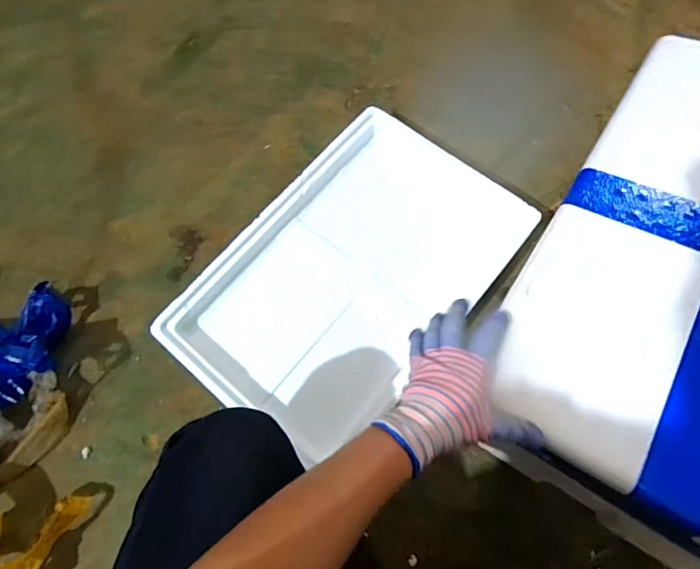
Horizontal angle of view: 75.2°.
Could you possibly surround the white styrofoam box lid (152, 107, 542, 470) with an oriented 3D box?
[{"bbox_3d":[0.005,-0.013,0.727,0.359,0.070,0.553,40,76,14],"label":"white styrofoam box lid"}]

